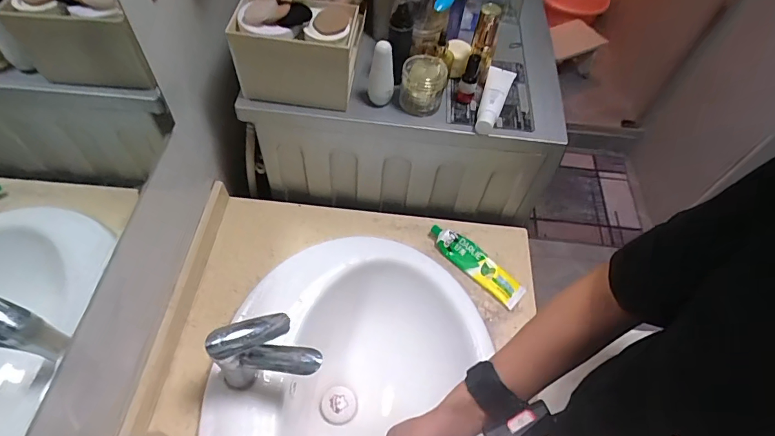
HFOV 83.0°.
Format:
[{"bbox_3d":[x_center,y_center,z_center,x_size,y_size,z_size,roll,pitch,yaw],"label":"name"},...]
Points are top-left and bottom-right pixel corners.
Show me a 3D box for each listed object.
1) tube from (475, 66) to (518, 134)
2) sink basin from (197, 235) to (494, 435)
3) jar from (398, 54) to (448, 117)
[{"bbox_3d":[0.187,-0.216,0.761,0.046,0.040,0.176,19,57,8],"label":"tube"},{"bbox_3d":[-0.047,0.309,0.753,0.440,0.173,0.548,9,57,1],"label":"sink basin"},{"bbox_3d":[0.060,-0.227,0.740,0.076,0.067,0.083,4,57,-2],"label":"jar"}]

